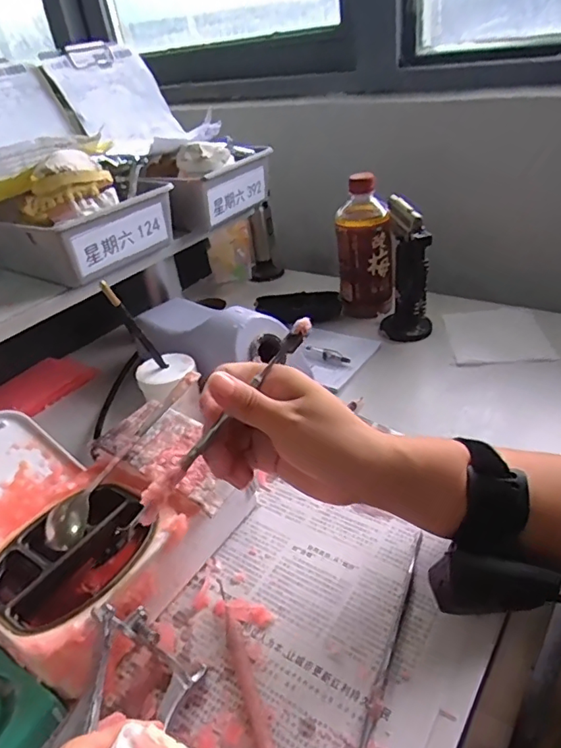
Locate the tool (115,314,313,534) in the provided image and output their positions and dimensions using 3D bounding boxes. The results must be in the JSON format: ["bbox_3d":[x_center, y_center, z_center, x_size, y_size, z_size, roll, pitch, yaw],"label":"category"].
[{"bbox_3d":[-0.035,0.028,0.308,0.011,0.010,0.165,27,71,40],"label":"tool"}]

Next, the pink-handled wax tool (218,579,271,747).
[{"bbox_3d":[-0.017,0.192,0.296,0.009,0.005,0.171,-16,35,-13],"label":"pink-handled wax tool"}]

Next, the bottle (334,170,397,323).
[{"bbox_3d":[0.103,-0.148,0.620,0.067,0.152,0.067,-1,35,9],"label":"bottle"}]

